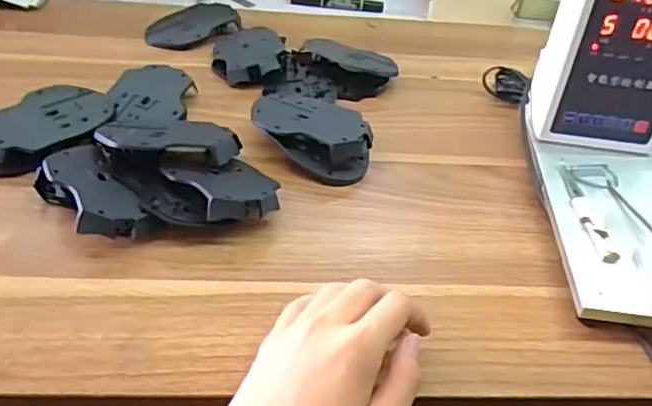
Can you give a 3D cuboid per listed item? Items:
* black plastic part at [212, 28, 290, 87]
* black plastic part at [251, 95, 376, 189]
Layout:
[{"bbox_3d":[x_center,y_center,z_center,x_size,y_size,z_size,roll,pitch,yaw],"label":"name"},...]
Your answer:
[{"bbox_3d":[-0.083,-0.164,0.673,0.079,0.026,0.107,-2,40,-10],"label":"black plastic part"},{"bbox_3d":[-0.011,-0.064,0.554,0.120,0.035,0.074,30,45,27],"label":"black plastic part"}]

